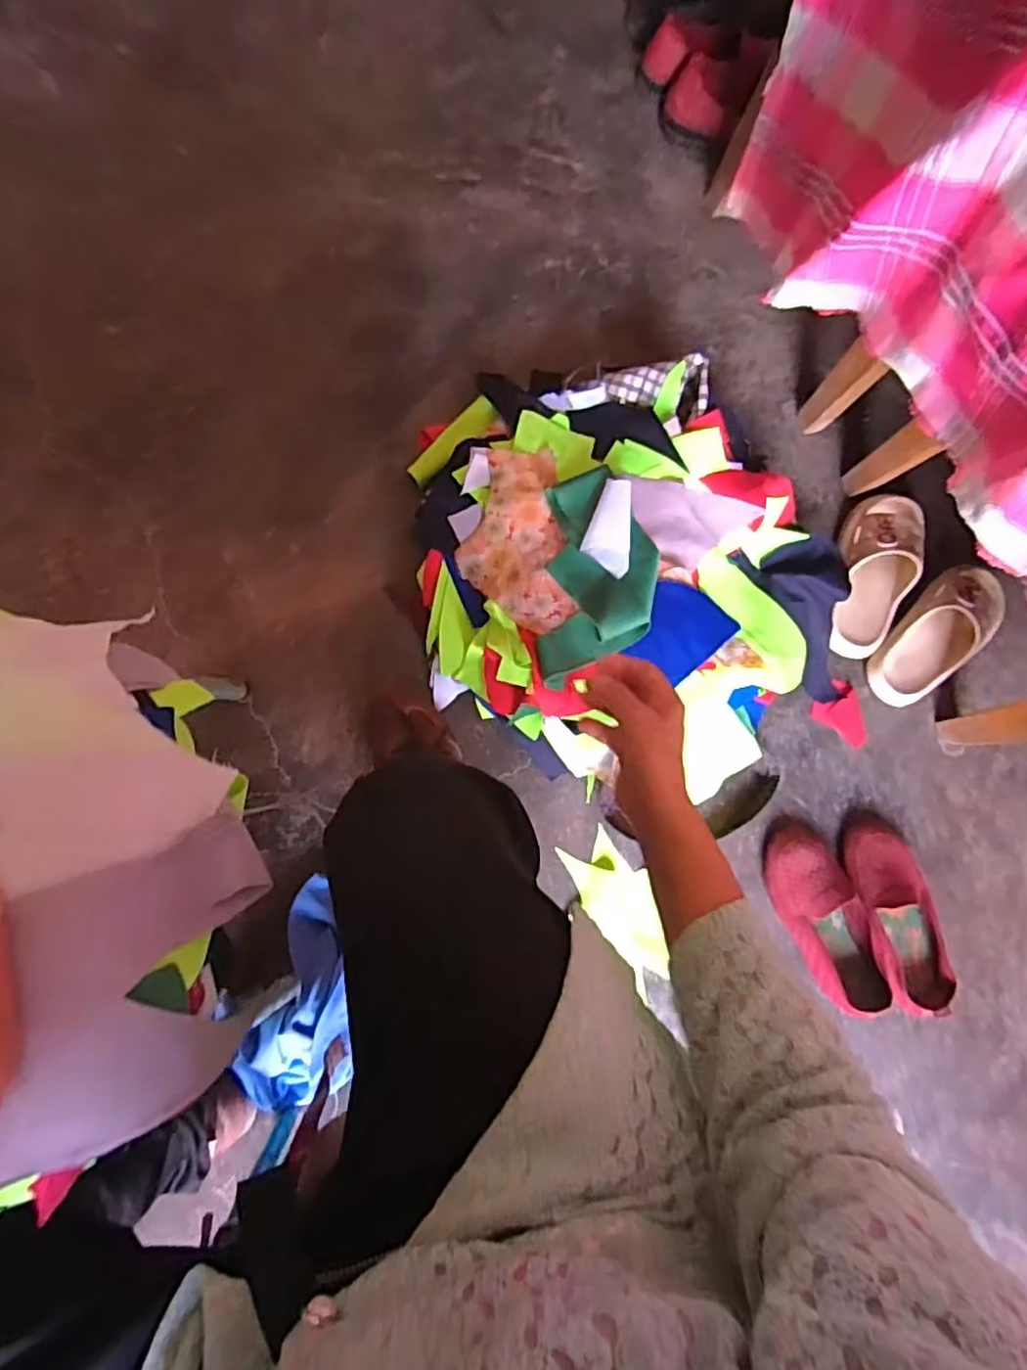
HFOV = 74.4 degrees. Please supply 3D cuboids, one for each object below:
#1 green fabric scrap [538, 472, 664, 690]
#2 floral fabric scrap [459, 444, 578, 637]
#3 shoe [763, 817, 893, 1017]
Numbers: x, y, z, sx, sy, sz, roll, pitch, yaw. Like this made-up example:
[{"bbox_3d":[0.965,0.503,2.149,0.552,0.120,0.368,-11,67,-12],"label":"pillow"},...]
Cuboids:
[{"bbox_3d":[0.097,-0.121,0.755,0.123,0.024,0.245,5,82,-5],"label":"green fabric scrap"},{"bbox_3d":[-0.002,-0.167,0.785,0.118,0.046,0.215,-6,83,-7],"label":"floral fabric scrap"},{"bbox_3d":[0.373,0.276,0.813,0.097,0.058,0.233,-14,84,-8],"label":"shoe"}]

